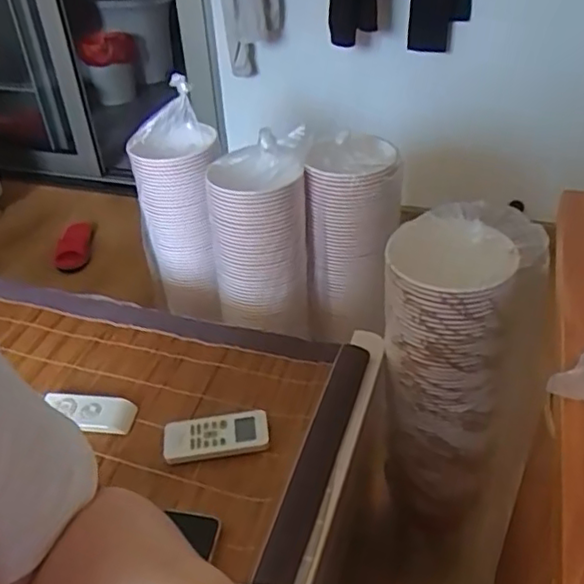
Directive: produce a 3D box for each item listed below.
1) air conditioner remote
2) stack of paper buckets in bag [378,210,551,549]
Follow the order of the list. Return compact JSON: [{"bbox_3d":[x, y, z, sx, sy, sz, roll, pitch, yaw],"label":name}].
[{"bbox_3d":[-0.094,0.180,0.773,0.127,0.015,0.056,-7,37,-4],"label":"air conditioner remote"},{"bbox_3d":[0.219,0.092,0.897,0.163,0.386,0.177,-28,44,-29],"label":"stack of paper buckets in bag"}]

